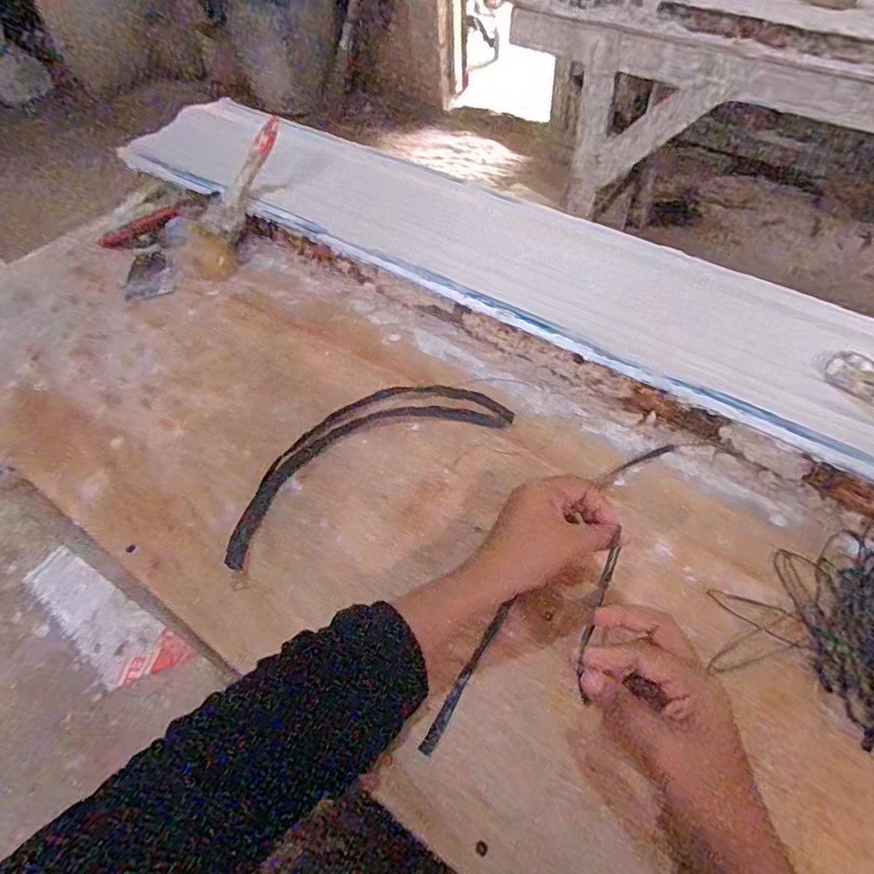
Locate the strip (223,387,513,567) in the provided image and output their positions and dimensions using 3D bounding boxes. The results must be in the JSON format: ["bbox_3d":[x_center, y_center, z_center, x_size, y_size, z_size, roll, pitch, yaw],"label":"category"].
[{"bbox_3d":[-0.075,0.006,0.533,0.287,0.018,0.110,-28,56,-17],"label":"strip"}]

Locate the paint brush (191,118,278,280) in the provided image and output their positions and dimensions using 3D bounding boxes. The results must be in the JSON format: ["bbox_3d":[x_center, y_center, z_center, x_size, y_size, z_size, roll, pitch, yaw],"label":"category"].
[{"bbox_3d":[-0.257,-0.302,0.707,0.074,0.030,0.205,32,100,25],"label":"paint brush"}]

